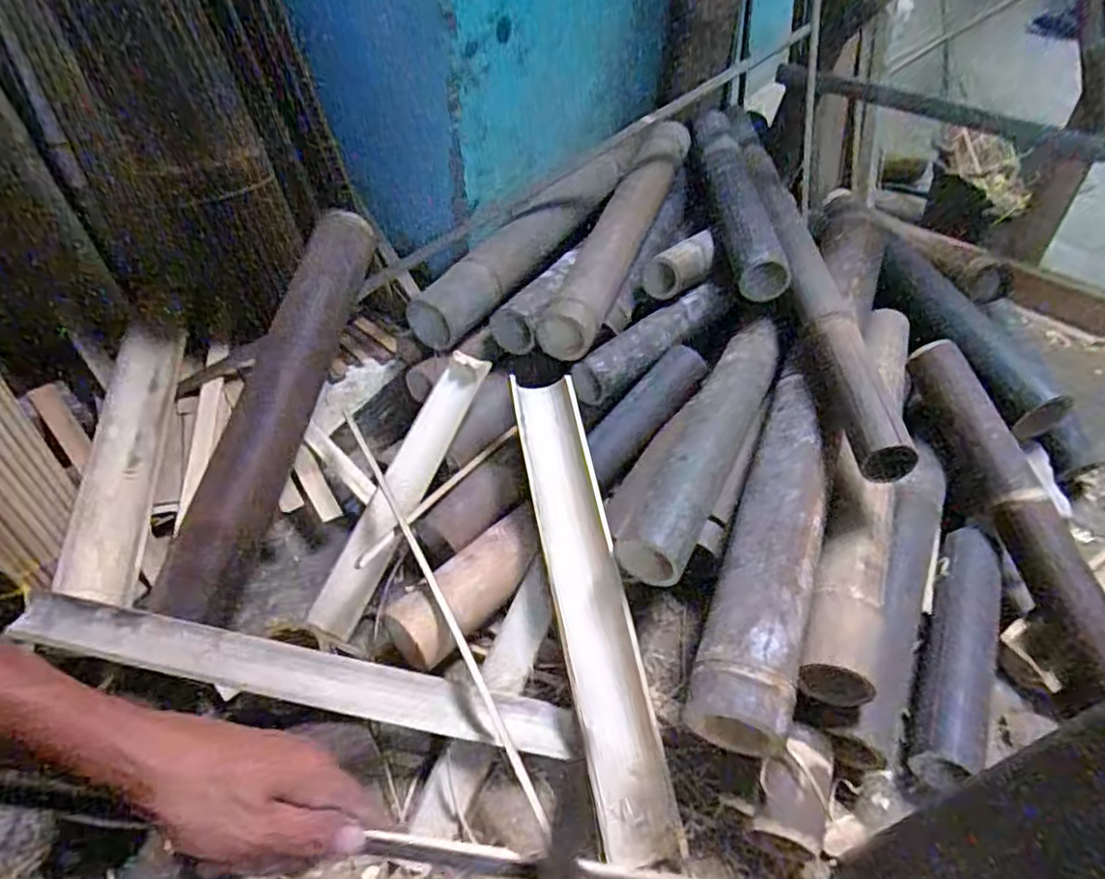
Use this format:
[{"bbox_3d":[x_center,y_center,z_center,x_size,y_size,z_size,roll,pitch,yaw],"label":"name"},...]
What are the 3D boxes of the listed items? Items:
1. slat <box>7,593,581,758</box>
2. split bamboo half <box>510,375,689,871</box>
[{"bbox_3d":[-0.208,0.207,0.570,0.470,0.021,0.045,16,47,-8],"label":"slat"},{"bbox_3d":[0.036,0.158,0.666,0.075,0.030,0.481,-9,68,-9],"label":"split bamboo half"}]

